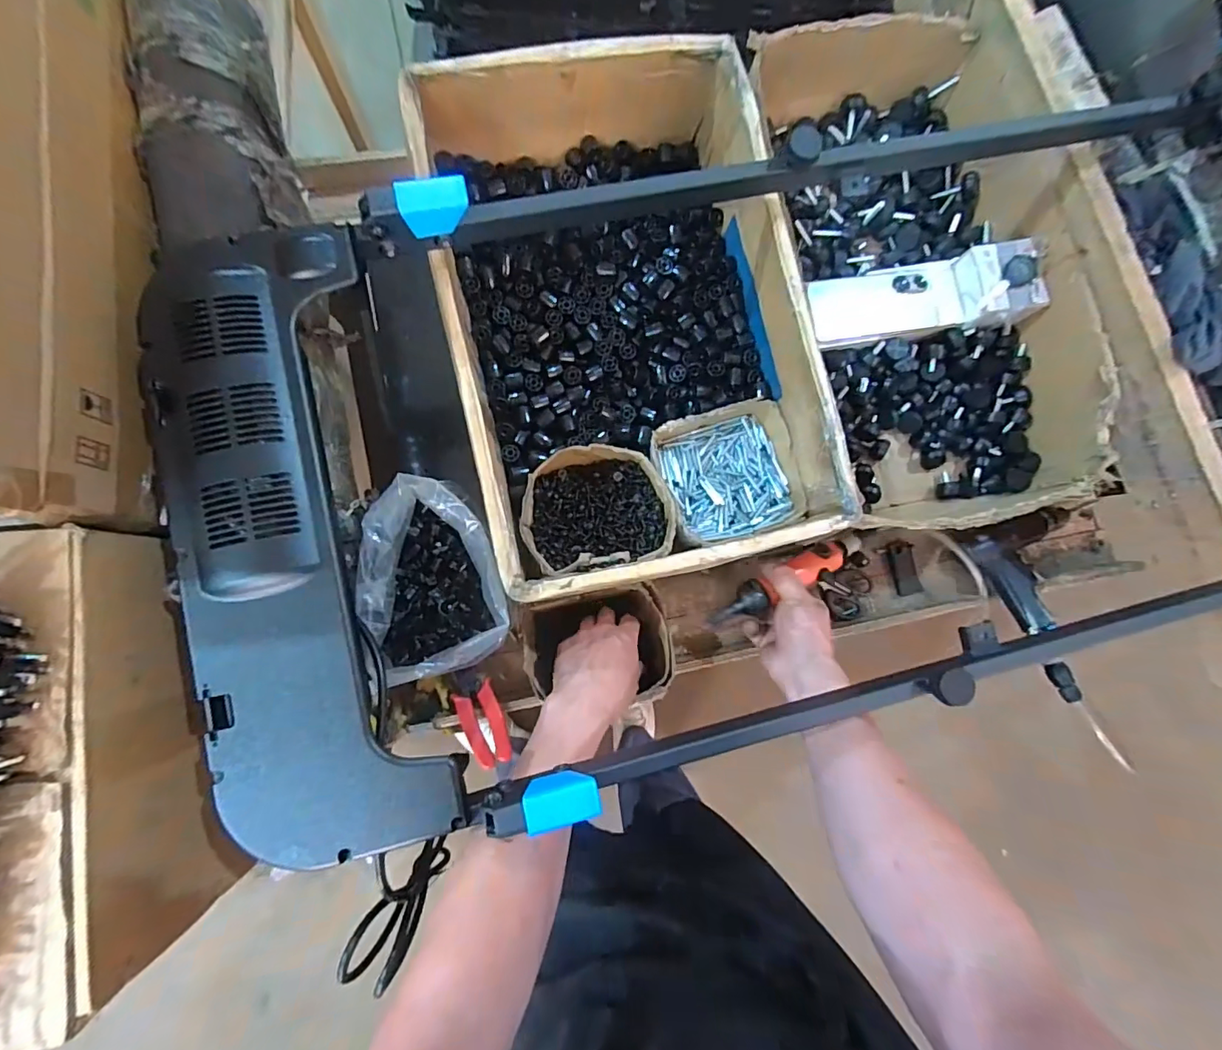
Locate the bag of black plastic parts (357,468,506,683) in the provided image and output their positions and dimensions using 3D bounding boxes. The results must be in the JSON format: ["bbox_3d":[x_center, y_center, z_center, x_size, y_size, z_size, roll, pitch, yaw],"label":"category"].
[{"bbox_3d":[-0.169,0.049,0.487,0.121,0.073,0.179,-17,86,-6],"label":"bag of black plastic parts"}]

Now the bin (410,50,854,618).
[{"bbox_3d":[0.012,-0.209,0.564,0.338,0.158,0.518,-13,86,-6],"label":"bin"}]

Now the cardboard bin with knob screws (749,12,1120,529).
[{"bbox_3d":[0.382,-0.304,0.633,0.292,0.145,0.600,-13,86,-6],"label":"cardboard bin with knob screws"}]

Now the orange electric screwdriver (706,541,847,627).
[{"bbox_3d":[0.201,0.066,0.606,0.200,0.038,0.035,-21,86,-17],"label":"orange electric screwdriver"}]

